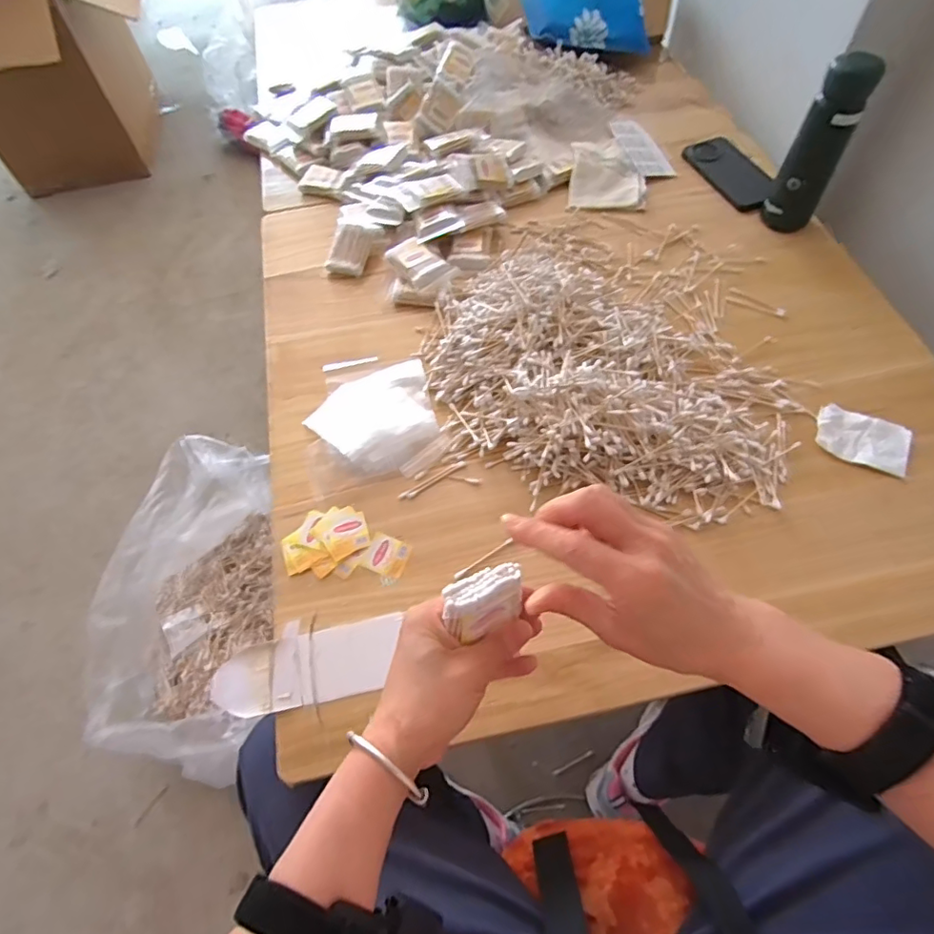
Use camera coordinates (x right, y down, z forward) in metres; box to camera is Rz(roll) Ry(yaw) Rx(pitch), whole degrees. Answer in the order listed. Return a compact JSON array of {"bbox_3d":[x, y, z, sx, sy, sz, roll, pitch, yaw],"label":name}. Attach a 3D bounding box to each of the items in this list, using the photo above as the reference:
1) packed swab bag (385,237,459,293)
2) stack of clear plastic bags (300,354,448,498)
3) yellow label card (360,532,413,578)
[{"bbox_3d":[-0.061,-0.272,0.737,0.061,0.015,0.087,-37,77,-14],"label":"packed swab bag"},{"bbox_3d":[-0.117,-0.064,0.643,0.155,0.025,0.177,-17,60,-6],"label":"stack of clear plastic bags"},{"bbox_3d":[-0.082,0.090,0.564,0.045,0.004,0.037,19,63,14],"label":"yellow label card"}]

